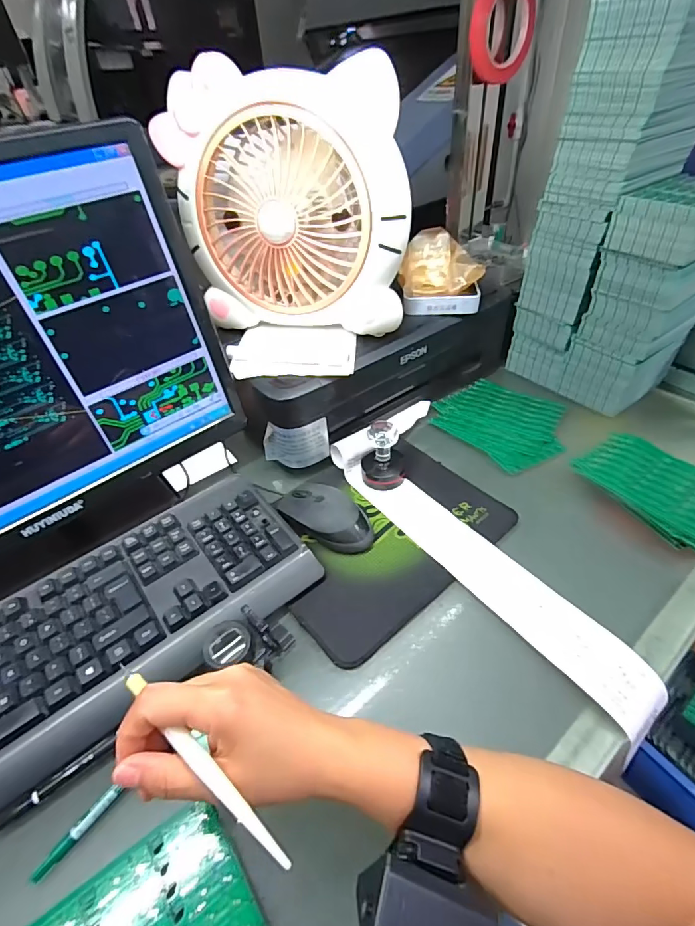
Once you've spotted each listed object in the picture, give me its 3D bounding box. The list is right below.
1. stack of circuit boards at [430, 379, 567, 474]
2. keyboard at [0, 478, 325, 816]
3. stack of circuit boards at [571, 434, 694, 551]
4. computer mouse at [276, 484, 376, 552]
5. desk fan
[{"bbox_3d":[0.211,-0.060,0.604,0.138,0.011,0.167,-29,48,-24],"label":"stack of circuit boards"},{"bbox_3d":[-0.242,0.165,0.384,0.441,0.043,0.165,-29,48,-23],"label":"keyboard"},{"bbox_3d":[0.336,0.028,0.478,0.097,0.024,0.157,-28,47,-22],"label":"stack of circuit boards"},{"bbox_3d":[-0.023,0.055,0.478,0.110,0.033,0.055,32,54,33],"label":"computer mouse"},{"bbox_3d":[-0.056,-0.286,0.504,0.255,0.236,0.127,8,44,14],"label":"desk fan"}]

